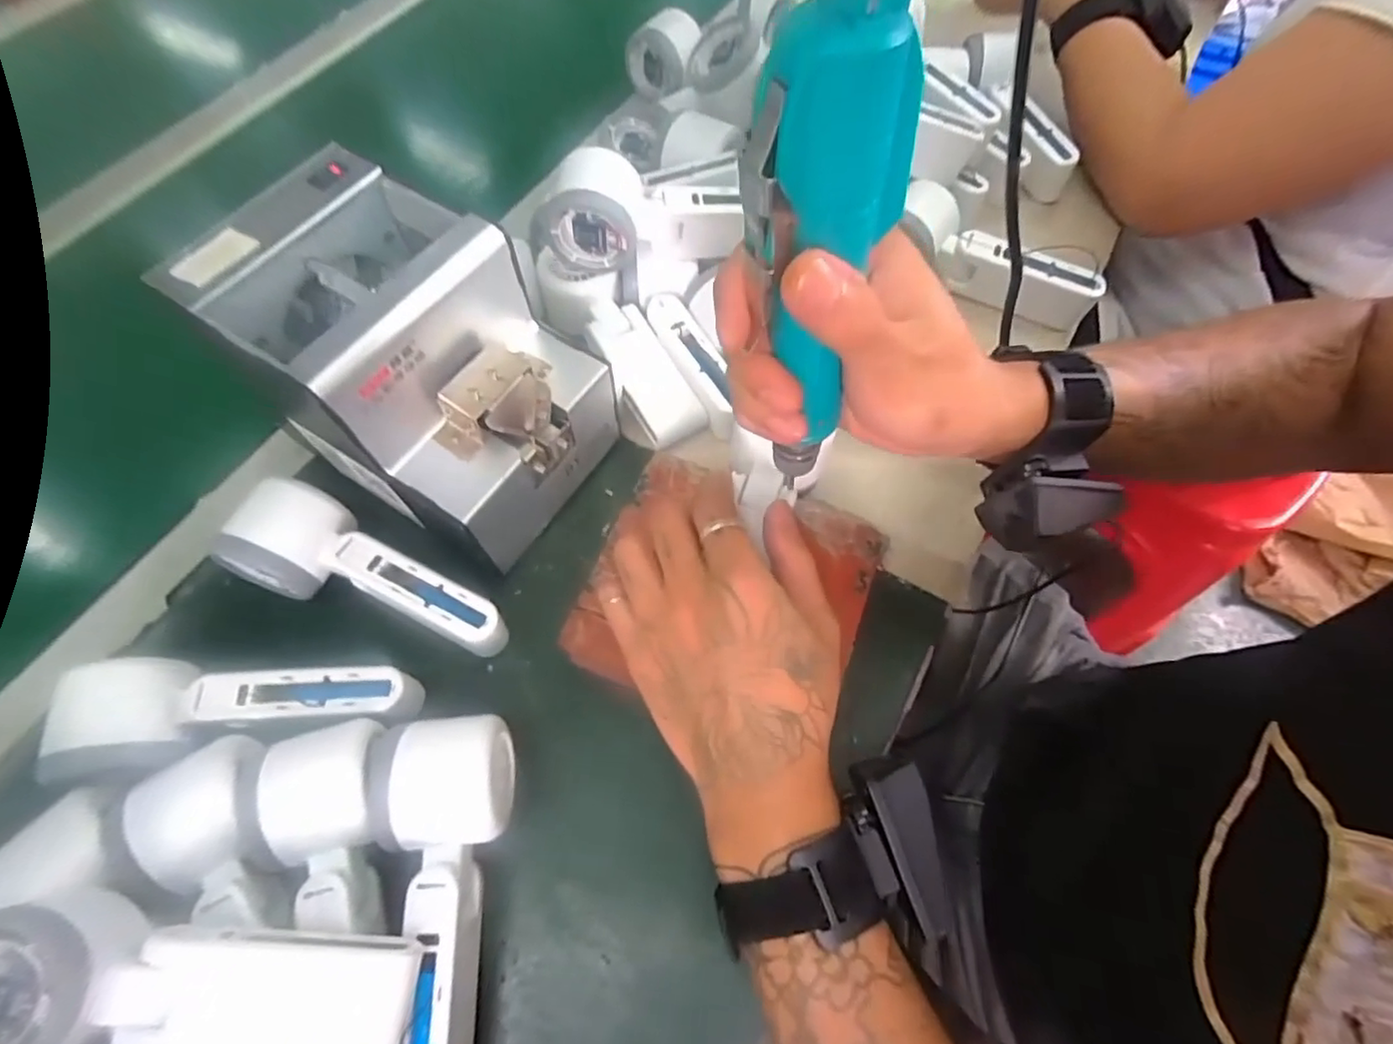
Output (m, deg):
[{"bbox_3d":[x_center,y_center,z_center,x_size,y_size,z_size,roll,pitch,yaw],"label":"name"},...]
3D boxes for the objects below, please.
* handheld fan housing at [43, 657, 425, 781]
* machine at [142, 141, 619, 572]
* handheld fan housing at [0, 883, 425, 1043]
[{"bbox_3d":[-0.224,0.100,0.315,0.154,0.056,0.058,0,64,1],"label":"handheld fan housing"},{"bbox_3d":[-0.149,-0.083,0.356,0.164,0.147,0.119,32,68,15],"label":"machine"},{"bbox_3d":[-0.196,0.180,0.242,0.166,0.050,0.052,11,64,-9],"label":"handheld fan housing"}]

